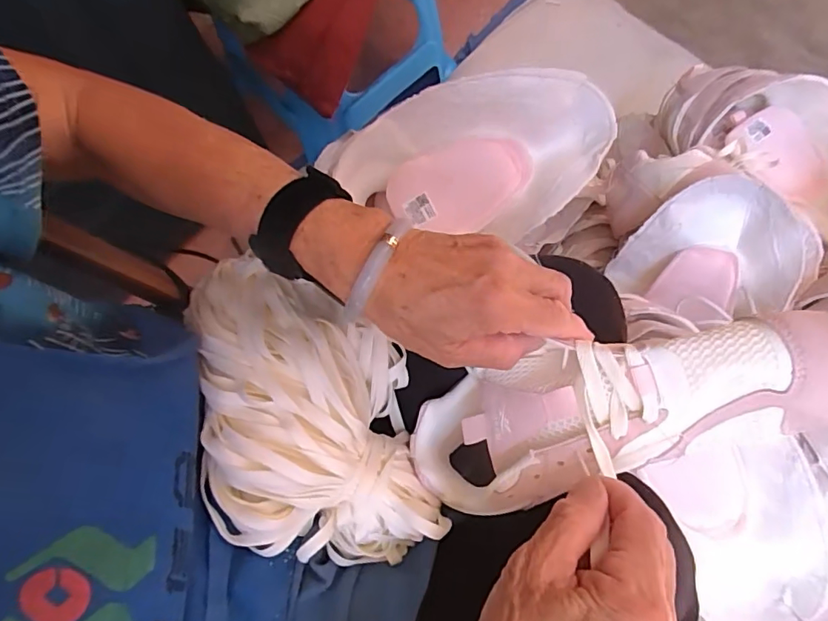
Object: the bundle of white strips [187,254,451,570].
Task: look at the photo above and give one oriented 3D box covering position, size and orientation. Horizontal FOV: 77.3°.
[{"bbox_3d":[-0.072,0.056,0.340,0.132,0.069,0.222,-17,71,0],"label":"bundle of white strips"}]

